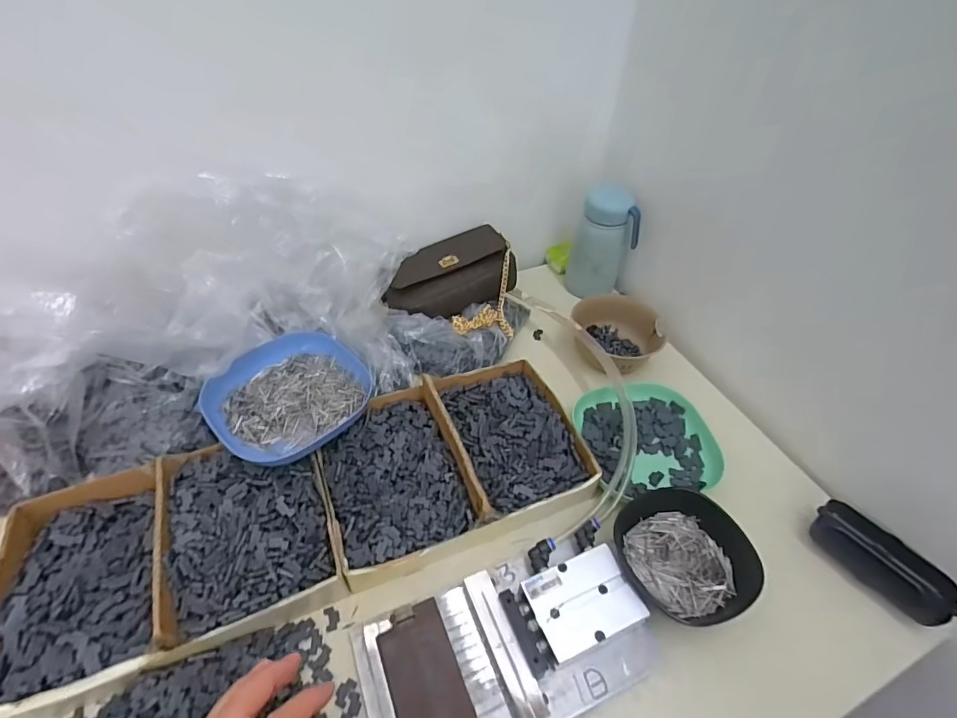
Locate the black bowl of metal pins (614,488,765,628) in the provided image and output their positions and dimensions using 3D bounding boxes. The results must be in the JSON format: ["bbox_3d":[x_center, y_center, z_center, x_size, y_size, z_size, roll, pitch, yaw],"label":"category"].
[{"bbox_3d":[0.175,0.172,0.413,0.104,0.042,0.109,1,46,-1],"label":"black bowl of metal pins"}]

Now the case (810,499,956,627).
[{"bbox_3d":[0.354,0.177,0.418,0.047,0.030,0.105,-26,52,-25],"label":"case"}]

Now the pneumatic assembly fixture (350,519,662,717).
[{"bbox_3d":[0.023,0.217,0.362,0.214,0.030,0.112,-16,48,-14],"label":"pneumatic assembly fixture"}]

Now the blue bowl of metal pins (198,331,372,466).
[{"bbox_3d":[-0.189,0.039,0.484,0.147,0.037,0.136,1,46,-1],"label":"blue bowl of metal pins"}]

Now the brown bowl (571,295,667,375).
[{"bbox_3d":[0.176,-0.017,0.594,0.113,0.065,0.119,1,46,-1],"label":"brown bowl"}]

